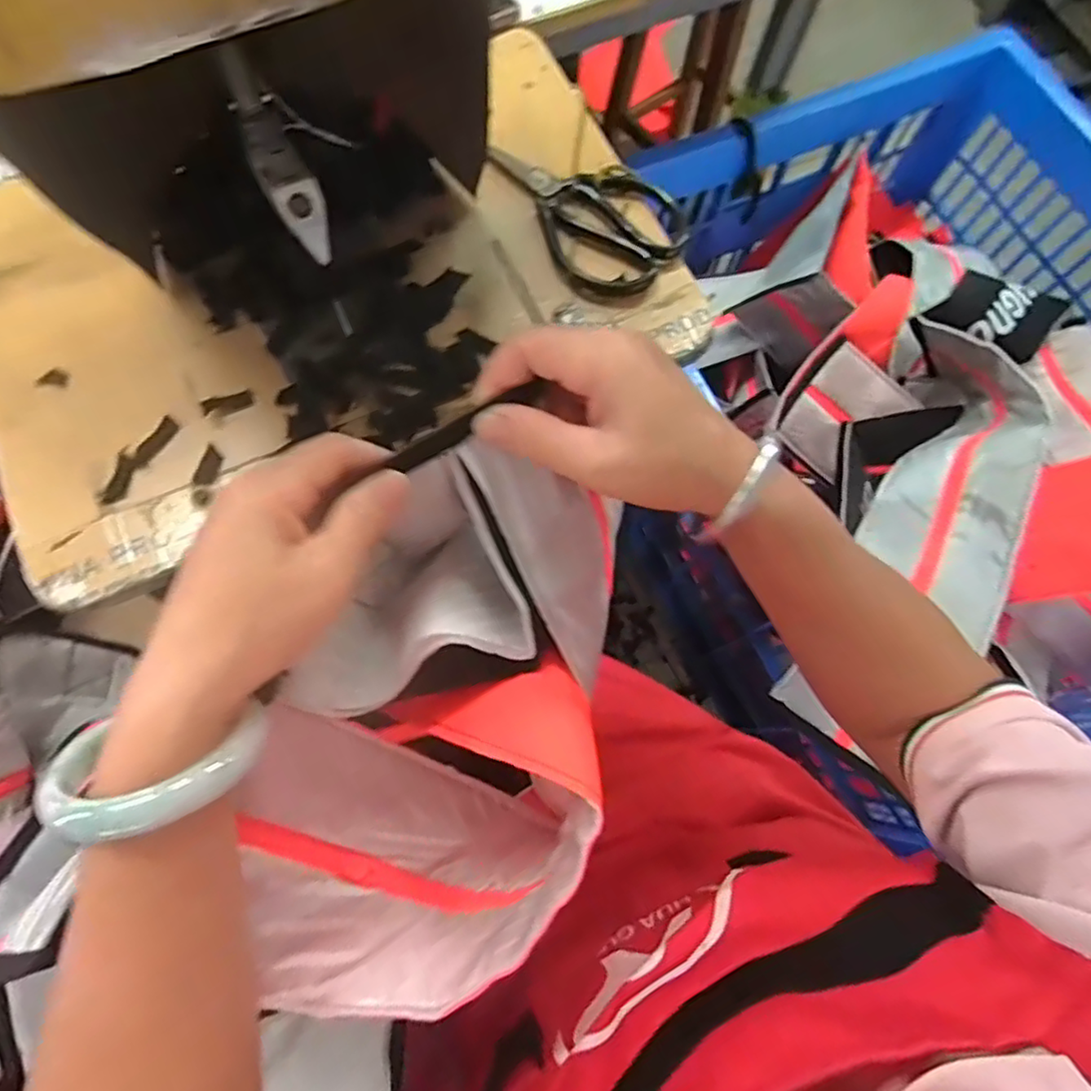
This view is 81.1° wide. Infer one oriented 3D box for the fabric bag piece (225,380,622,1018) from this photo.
[{"bbox_3d":[-0.037,0.096,0.317,0.148,0.134,0.253,24,74,5],"label":"fabric bag piece"}]

